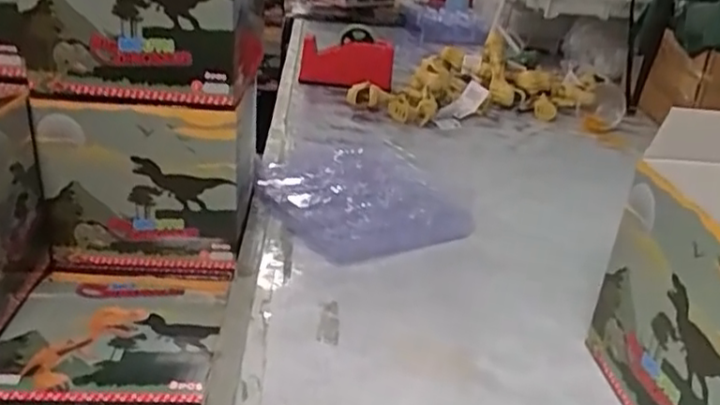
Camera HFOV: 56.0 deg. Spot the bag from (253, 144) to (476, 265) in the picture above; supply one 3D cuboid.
[{"bbox_3d":[0.008,-0.011,0.888,0.219,0.067,0.223,-13,31,-35],"label":"bag"}]

